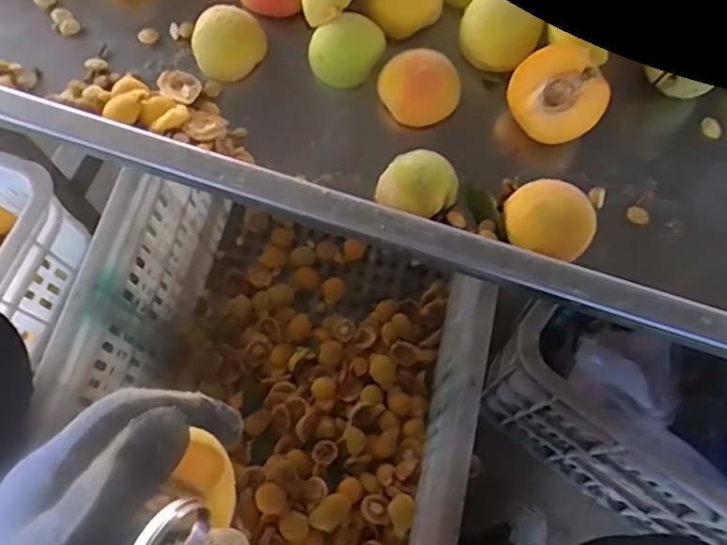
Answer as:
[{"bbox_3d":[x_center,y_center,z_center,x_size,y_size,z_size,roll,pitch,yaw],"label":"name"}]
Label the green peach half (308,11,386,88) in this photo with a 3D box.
[{"bbox_3d":[-0.012,-0.161,0.434,0.054,0.029,0.039,-24,72,-9],"label":"green peach half"}]

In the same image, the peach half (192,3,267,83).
[{"bbox_3d":[-0.099,-0.168,0.436,0.050,0.029,0.044,-16,71,-7],"label":"peach half"}]

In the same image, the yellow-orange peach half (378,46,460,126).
[{"bbox_3d":[0.040,-0.130,0.420,0.053,0.032,0.044,-17,71,-7],"label":"yellow-orange peach half"}]

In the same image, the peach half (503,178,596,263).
[{"bbox_3d":[0.120,-0.035,0.385,0.054,0.029,0.052,0,70,-1],"label":"peach half"}]

